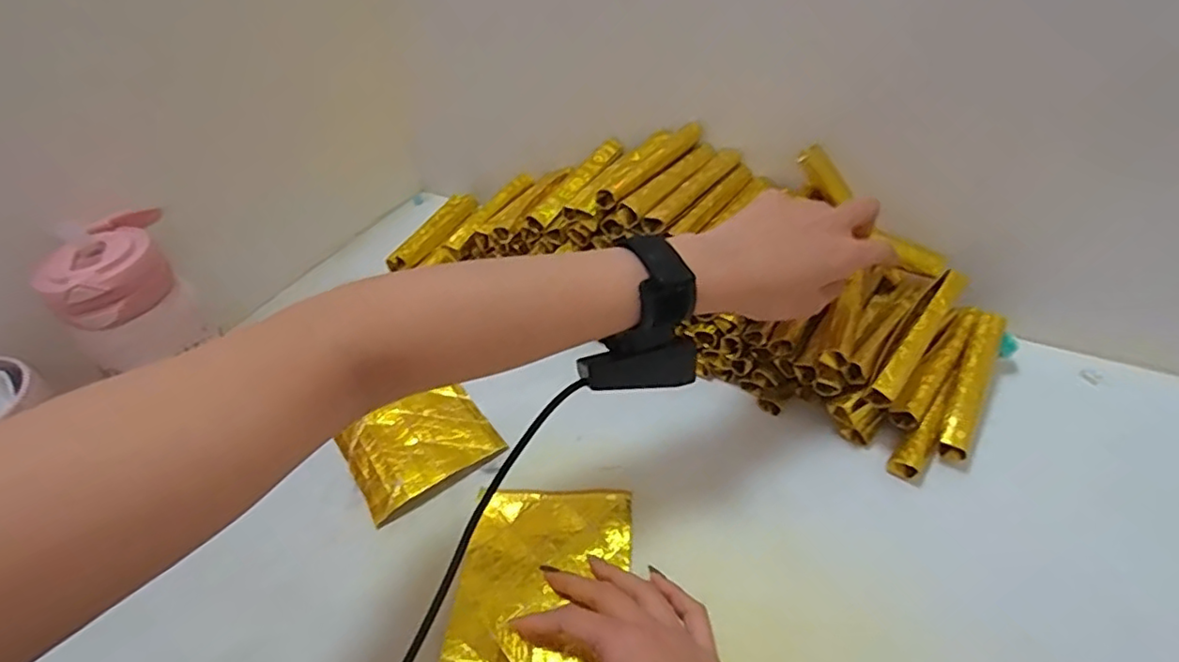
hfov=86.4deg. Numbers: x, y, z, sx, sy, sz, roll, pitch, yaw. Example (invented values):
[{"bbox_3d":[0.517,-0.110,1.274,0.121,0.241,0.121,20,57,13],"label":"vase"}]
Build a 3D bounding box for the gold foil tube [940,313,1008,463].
[{"bbox_3d":[0.282,0.039,0.462,0.021,0.022,0.123,21,63,26],"label":"gold foil tube"}]

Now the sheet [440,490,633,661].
[{"bbox_3d":[-0.031,0.163,0.412,0.110,0.011,0.127,0,44,8],"label":"sheet"}]

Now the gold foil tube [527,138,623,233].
[{"bbox_3d":[-0.008,-0.133,0.568,0.025,0.019,0.131,24,52,28],"label":"gold foil tube"}]

